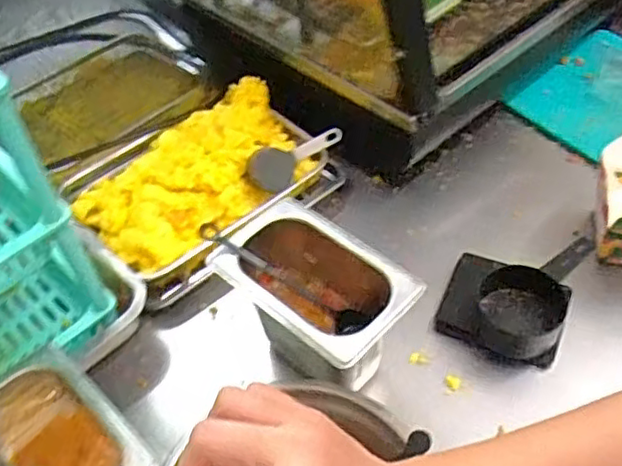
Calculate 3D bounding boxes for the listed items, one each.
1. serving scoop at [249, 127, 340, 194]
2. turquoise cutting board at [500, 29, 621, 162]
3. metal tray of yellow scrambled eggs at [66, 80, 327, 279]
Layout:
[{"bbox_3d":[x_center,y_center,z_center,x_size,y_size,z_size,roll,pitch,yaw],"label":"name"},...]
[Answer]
[{"bbox_3d":[-0.022,-0.097,0.829,0.130,0.055,0.024,-34,17,-25],"label":"serving scoop"},{"bbox_3d":[0.475,-0.161,0.902,0.241,0.024,0.345,-34,58,-18],"label":"turquoise cutting board"},{"bbox_3d":[-0.140,-0.073,0.827,0.304,0.071,0.196,-33,53,-22],"label":"metal tray of yellow scrambled eggs"}]

